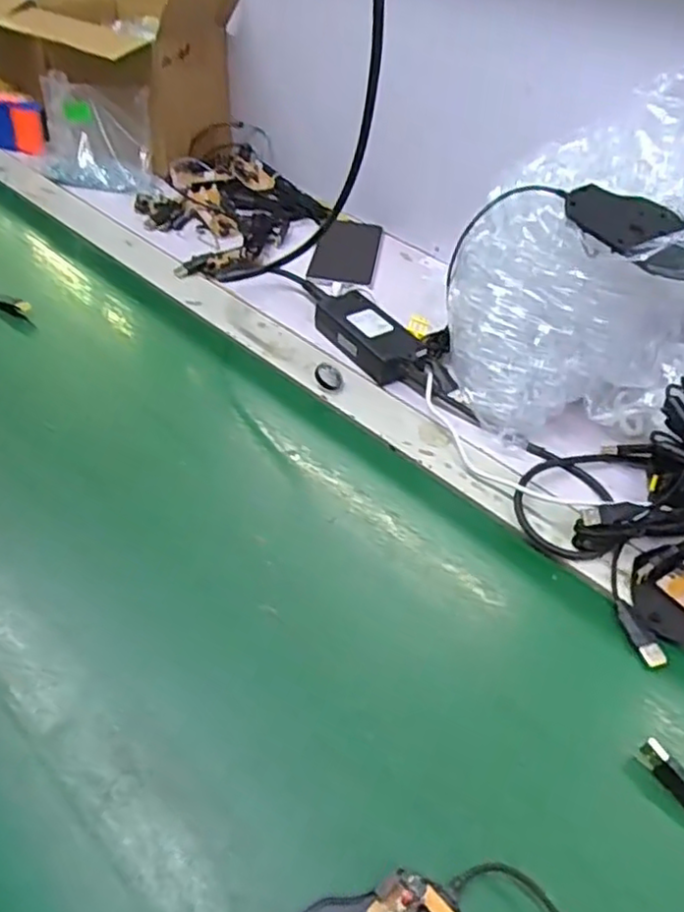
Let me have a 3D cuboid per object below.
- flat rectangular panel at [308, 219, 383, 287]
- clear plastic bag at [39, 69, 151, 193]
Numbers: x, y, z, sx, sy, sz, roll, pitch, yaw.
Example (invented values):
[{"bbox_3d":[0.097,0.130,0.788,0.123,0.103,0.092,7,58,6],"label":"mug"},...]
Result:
[{"bbox_3d":[0.007,-0.240,0.801,0.071,0.009,0.143,10,46,3],"label":"flat rectangular panel"},{"bbox_3d":[-0.320,-0.407,0.871,0.146,0.102,0.072,2,46,-4],"label":"clear plastic bag"}]

